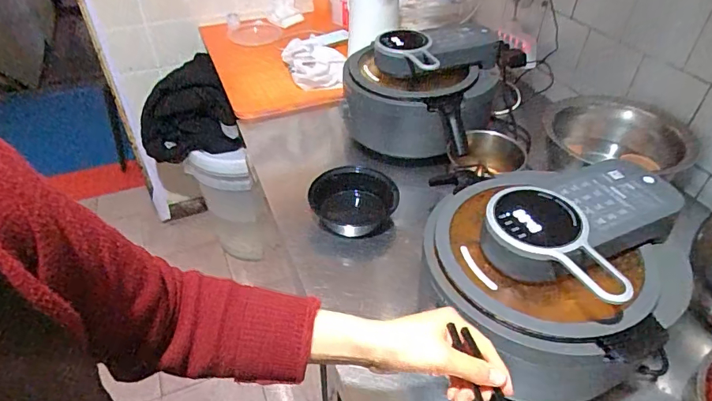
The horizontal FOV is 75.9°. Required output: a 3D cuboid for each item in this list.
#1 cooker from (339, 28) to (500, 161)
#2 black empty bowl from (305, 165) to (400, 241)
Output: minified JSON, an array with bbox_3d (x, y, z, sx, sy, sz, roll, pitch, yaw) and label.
[{"bbox_3d":[0.131,-0.238,0.980,0.280,0.217,0.259,0,41,0],"label":"cooker"},{"bbox_3d":[-0.007,0.003,0.884,0.176,0.063,0.172,0,41,0],"label":"black empty bowl"}]

